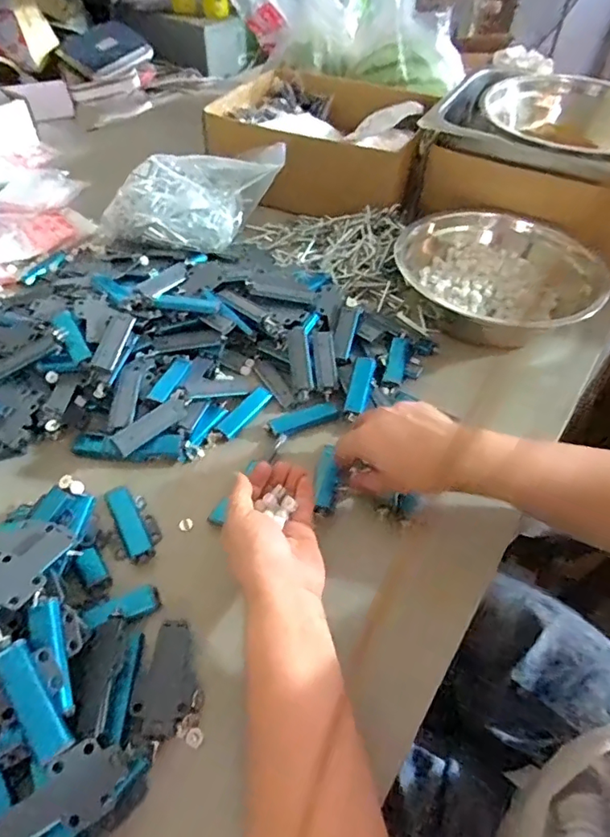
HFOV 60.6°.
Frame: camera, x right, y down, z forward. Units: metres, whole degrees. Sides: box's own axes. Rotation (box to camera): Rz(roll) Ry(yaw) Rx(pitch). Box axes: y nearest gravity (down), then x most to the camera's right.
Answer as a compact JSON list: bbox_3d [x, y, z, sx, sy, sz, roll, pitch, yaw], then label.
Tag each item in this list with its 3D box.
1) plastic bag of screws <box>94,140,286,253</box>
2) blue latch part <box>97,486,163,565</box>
[{"bbox_3d":[-0.157,-0.303,0.736,0.260,0.095,0.124,-7,50,-8],"label":"plastic bag of screws"},{"bbox_3d":[-0.160,0.093,0.462,0.048,0.009,0.079,-25,55,-21],"label":"blue latch part"}]

